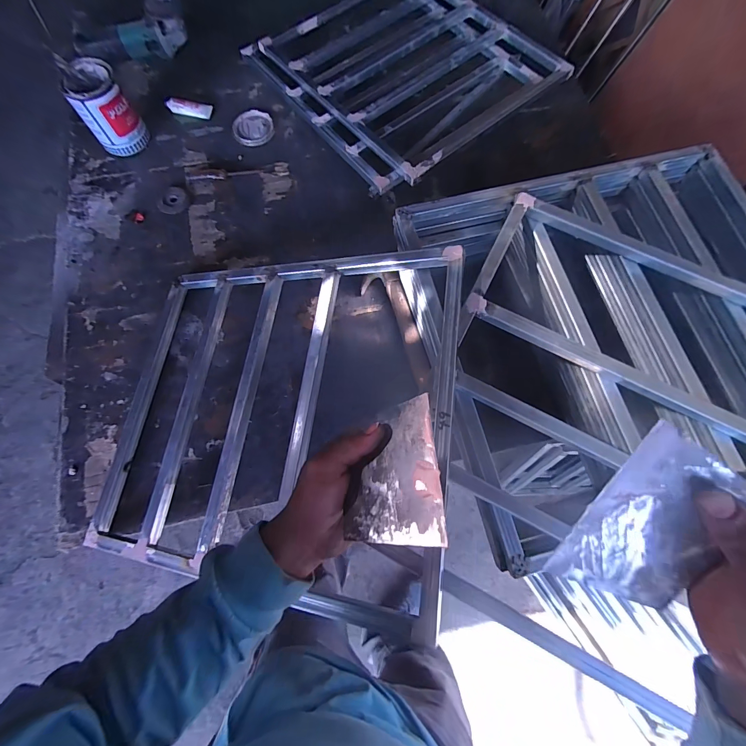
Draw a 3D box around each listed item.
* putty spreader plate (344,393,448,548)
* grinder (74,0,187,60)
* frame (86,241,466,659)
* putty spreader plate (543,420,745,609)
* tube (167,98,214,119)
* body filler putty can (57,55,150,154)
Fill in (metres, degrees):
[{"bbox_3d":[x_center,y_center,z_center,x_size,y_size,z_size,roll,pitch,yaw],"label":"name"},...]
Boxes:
[{"bbox_3d":[0.017,0.083,0.304,0.080,0.005,0.119,-16,57,24],"label":"putty spreader plate"},{"bbox_3d":[-0.561,-0.791,0.834,0.269,0.092,0.073,-7,74,10],"label":"grinder"},{"bbox_3d":[-0.158,0.048,0.539,0.554,0.027,0.493,1,72,21],"label":"frame"},{"bbox_3d":[0.182,0.099,0.228,0.082,0.004,0.117,26,105,-1],"label":"putty spreader plate"},{"bbox_3d":[-0.421,-0.614,0.820,0.094,0.021,0.048,5,72,4],"label":"tube"},{"bbox_3d":[-0.557,-0.551,0.745,0.102,0.128,0.105,-1,72,2],"label":"body filler putty can"}]

